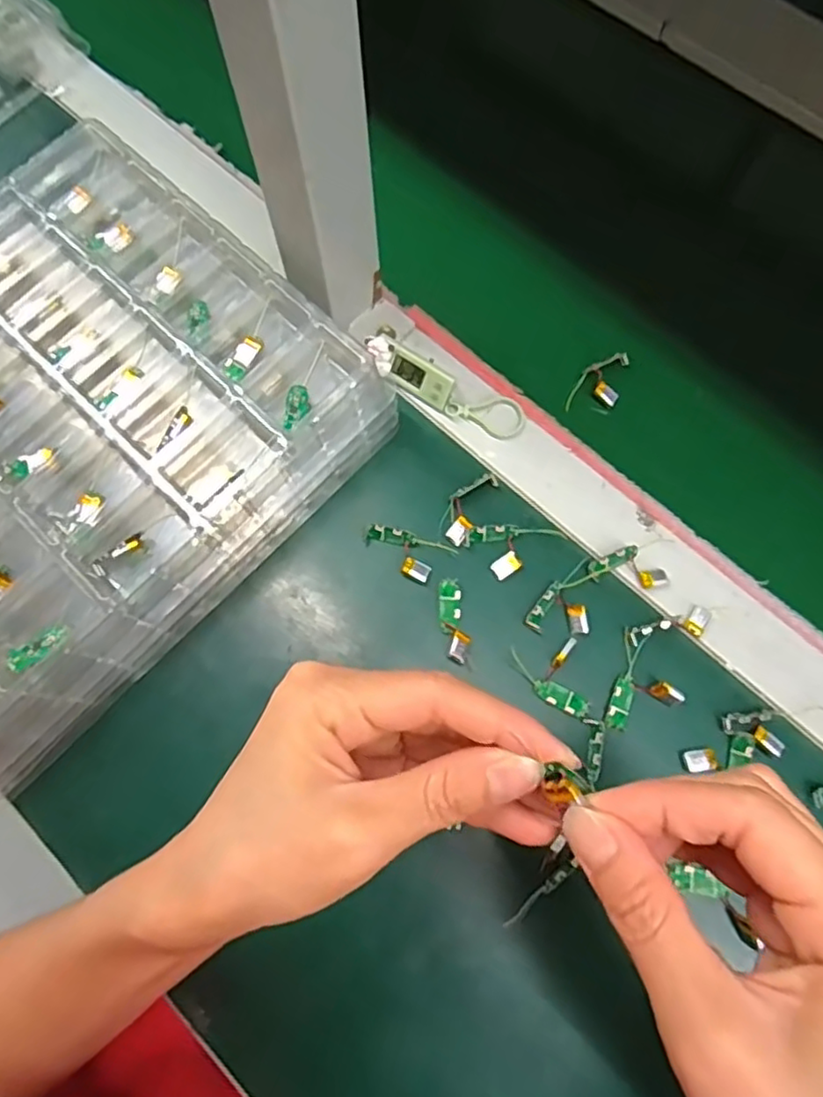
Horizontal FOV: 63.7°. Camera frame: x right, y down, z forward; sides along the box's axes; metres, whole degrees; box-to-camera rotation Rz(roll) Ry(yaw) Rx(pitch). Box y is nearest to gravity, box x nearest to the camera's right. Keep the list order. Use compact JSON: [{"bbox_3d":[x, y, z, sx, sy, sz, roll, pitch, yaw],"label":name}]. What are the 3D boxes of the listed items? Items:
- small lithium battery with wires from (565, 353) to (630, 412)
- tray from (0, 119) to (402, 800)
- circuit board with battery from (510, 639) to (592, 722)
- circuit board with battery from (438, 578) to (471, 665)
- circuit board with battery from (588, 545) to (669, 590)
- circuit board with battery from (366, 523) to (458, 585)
[{"bbox_3d":[0.114,-0.102,0.409,0.028,0.014,0.038,16,76,6],"label":"small lithium battery with wires"},{"bbox_3d":[-0.202,-0.059,0.359,0.255,0.052,0.299,42,80,11],"label":"tray"},{"bbox_3d":[0.072,0.068,0.339,0.031,0.008,0.039,-10,75,-1],"label":"circuit board with battery"},{"bbox_3d":[0.022,0.038,0.350,0.013,0.009,0.045,-9,75,-1],"label":"circuit board with battery"},{"bbox_3d":[0.117,0.010,0.357,0.043,0.005,0.022,14,75,-7],"label":"circuit board with battery"},{"bbox_3d":[-0.003,0.001,0.362,0.048,0.005,0.024,25,77,8],"label":"circuit board with battery"}]

